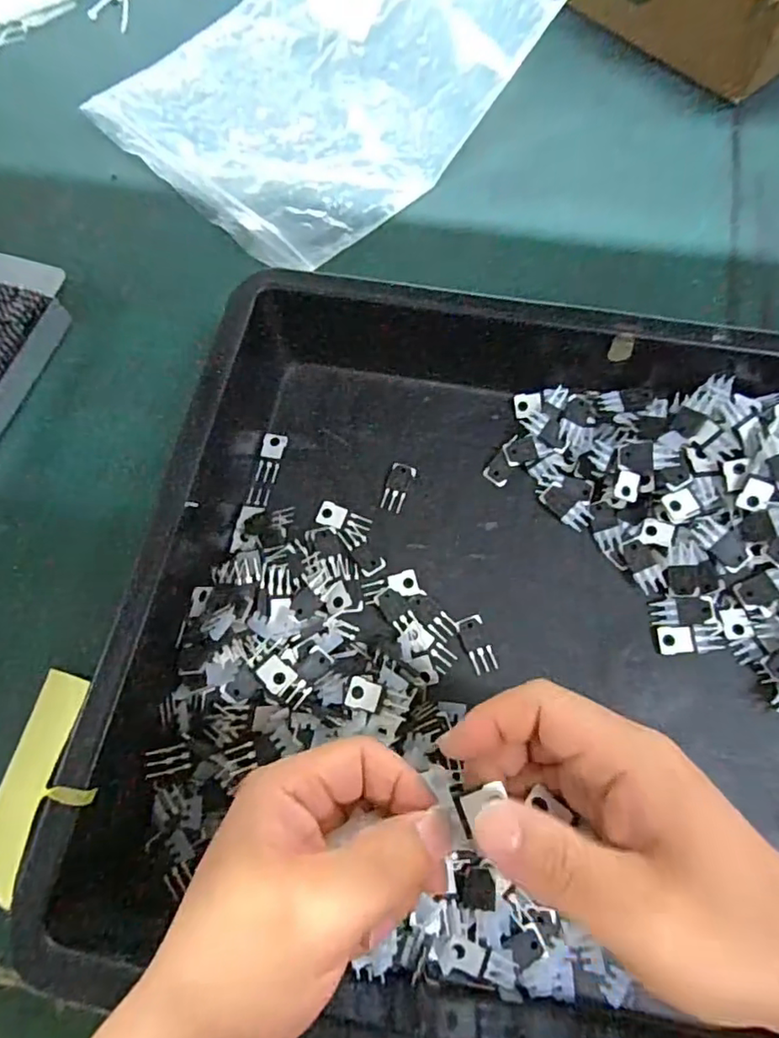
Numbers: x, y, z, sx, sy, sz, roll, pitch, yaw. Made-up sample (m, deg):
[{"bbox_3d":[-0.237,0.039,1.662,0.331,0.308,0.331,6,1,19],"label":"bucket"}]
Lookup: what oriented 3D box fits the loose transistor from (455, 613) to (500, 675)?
[{"bbox_3d":[0.052,0.073,0.340,0.015,0.004,0.032,-17,70,-4],"label":"loose transistor"}]

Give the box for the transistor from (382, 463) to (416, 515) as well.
[{"bbox_3d":[0.006,-0.021,0.376,0.016,0.004,0.033,18,71,9],"label":"transistor"}]

